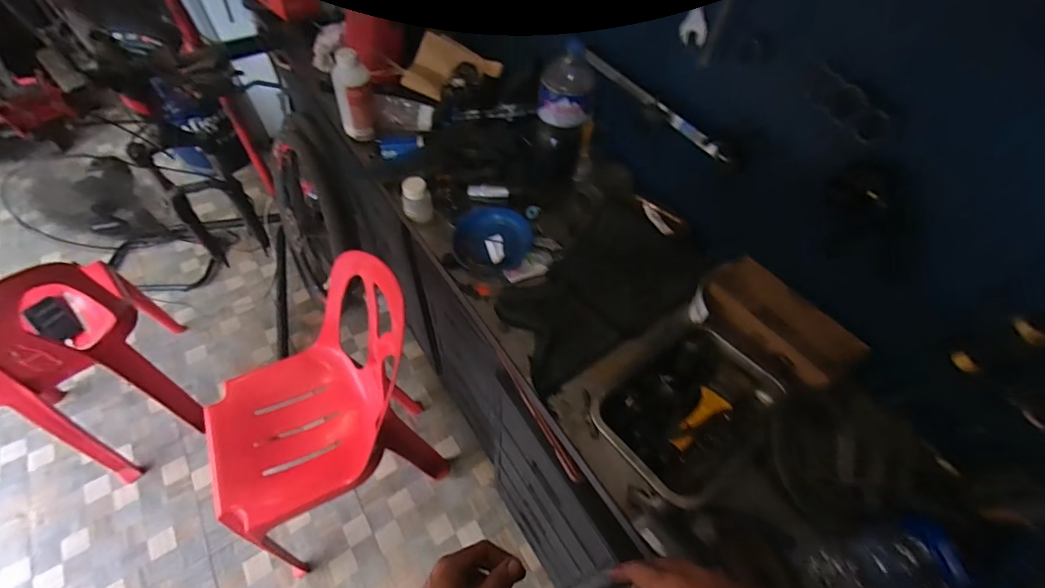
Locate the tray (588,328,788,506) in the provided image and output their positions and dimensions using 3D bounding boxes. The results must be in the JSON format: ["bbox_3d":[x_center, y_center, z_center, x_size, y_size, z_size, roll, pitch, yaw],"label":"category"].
[{"bbox_3d":[0.235,0.159,0.638,0.257,0.039,0.190,-27,60,-22],"label":"tray"}]

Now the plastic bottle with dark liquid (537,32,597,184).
[{"bbox_3d":[0.068,-0.301,0.782,0.093,0.232,0.091,7,53,2],"label":"plastic bottle with dark liquid"}]

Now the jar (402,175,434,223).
[{"bbox_3d":[-0.193,-0.171,0.828,0.055,0.077,0.045,-9,54,-10],"label":"jar"}]

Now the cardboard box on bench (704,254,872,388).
[{"bbox_3d":[0.371,0.047,0.671,0.098,0.082,0.220,-26,59,-21],"label":"cardboard box on bench"}]

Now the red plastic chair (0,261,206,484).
[{"bbox_3d":[-1.242,0.134,1.210,0.368,0.746,0.453,-35,63,-25],"label":"red plastic chair"}]

